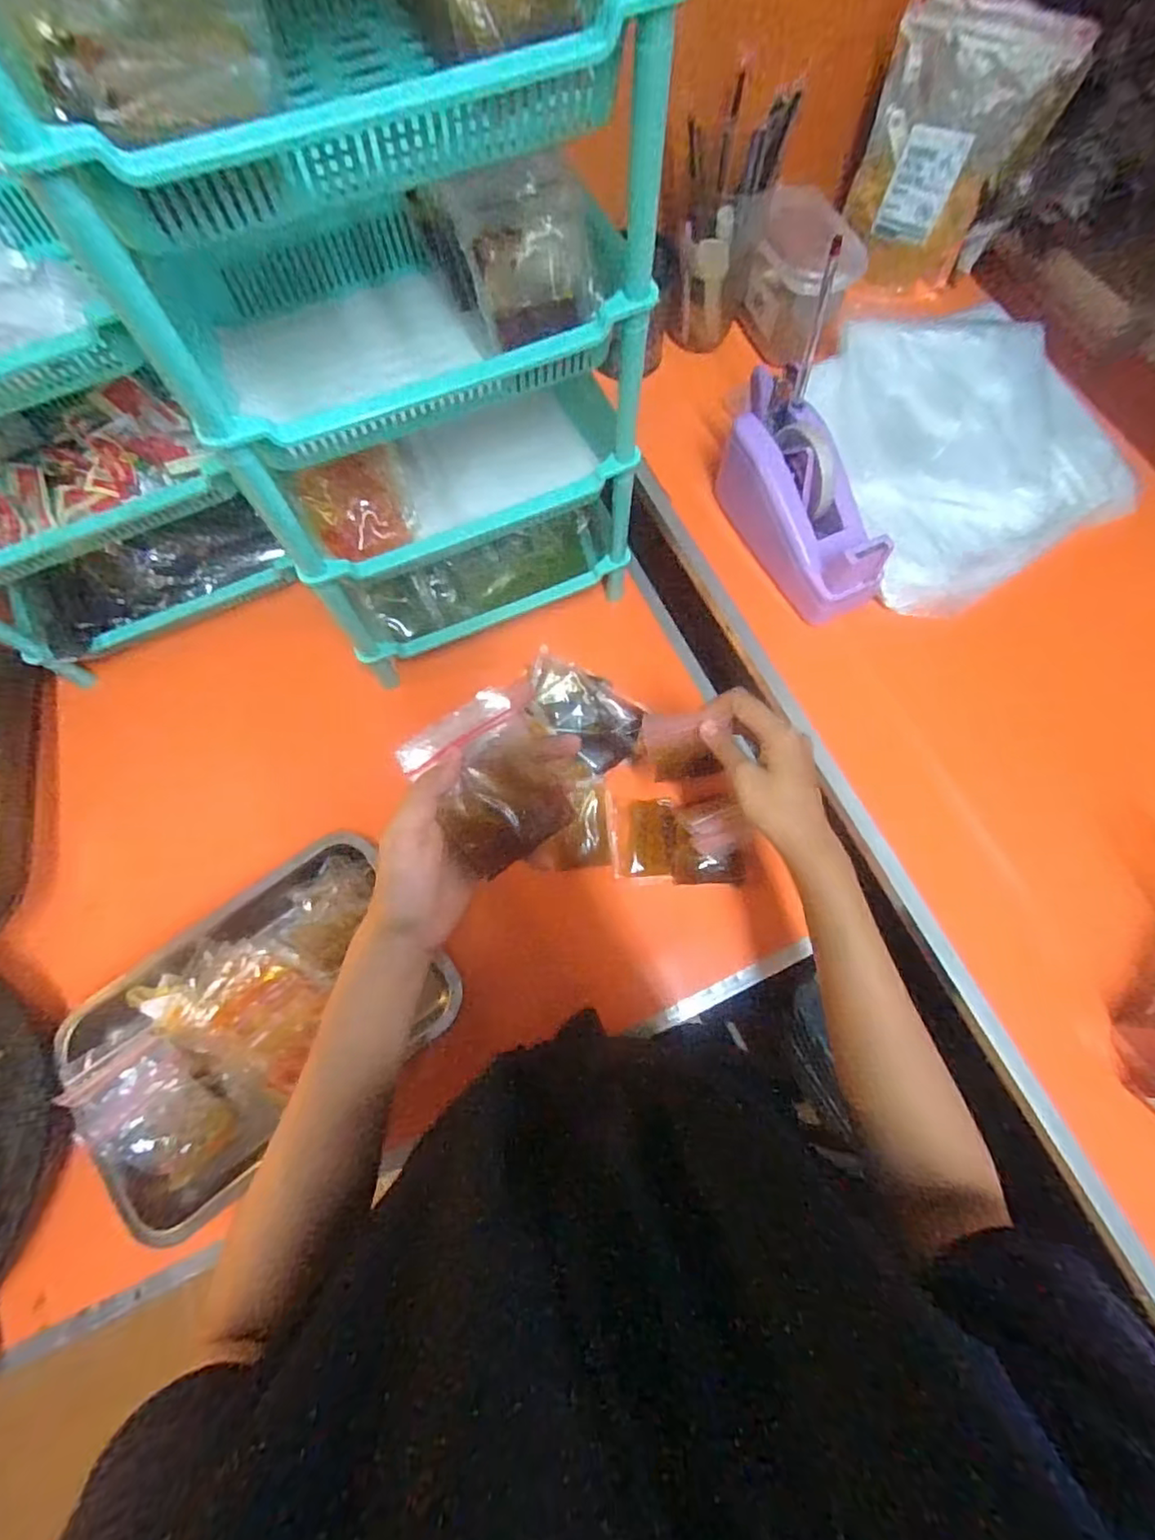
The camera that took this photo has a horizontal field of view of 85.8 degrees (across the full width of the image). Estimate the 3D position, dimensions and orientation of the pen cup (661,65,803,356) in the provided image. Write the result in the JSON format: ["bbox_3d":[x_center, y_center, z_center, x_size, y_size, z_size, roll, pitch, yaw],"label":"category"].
[{"bbox_3d":[0.134,-0.527,0.607,0.071,0.187,0.078,-32,75,-10],"label":"pen cup"}]

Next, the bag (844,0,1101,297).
[{"bbox_3d":[0.366,-0.603,0.619,0.164,0.203,0.047,15,72,5],"label":"bag"}]

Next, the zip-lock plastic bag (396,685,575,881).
[{"bbox_3d":[-0.046,0.007,0.368,0.083,0.014,0.092,-31,105,-2],"label":"zip-lock plastic bag"}]

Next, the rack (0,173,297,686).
[{"bbox_3d":[-0.486,-0.269,0.551,0.261,0.304,0.217,-37,76,-12],"label":"rack"}]

